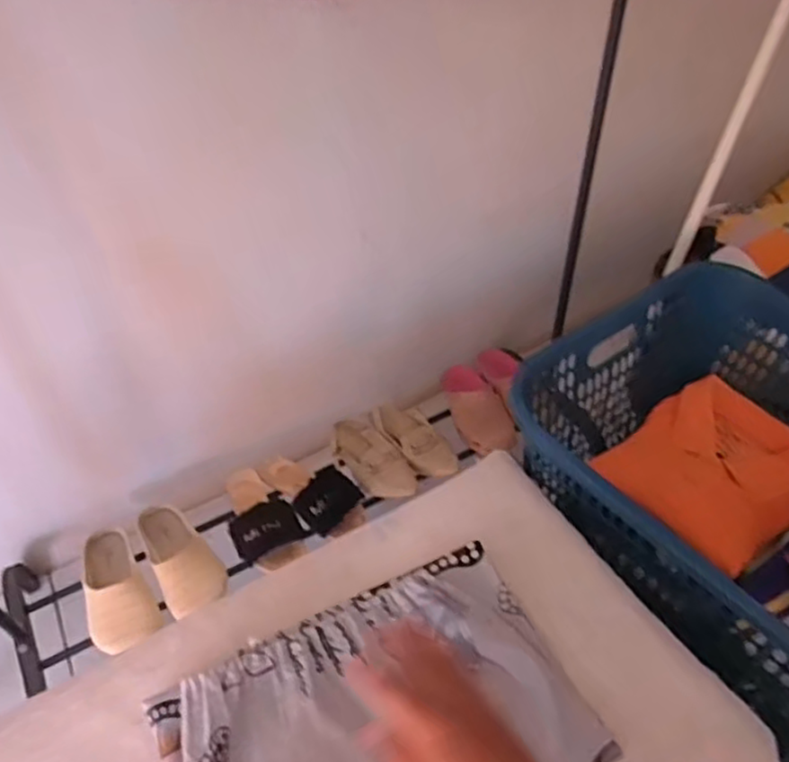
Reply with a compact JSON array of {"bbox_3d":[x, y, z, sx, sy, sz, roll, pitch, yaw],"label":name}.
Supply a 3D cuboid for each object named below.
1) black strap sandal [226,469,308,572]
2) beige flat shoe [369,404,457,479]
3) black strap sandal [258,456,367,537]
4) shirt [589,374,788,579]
[{"bbox_3d":[-0.238,0.222,1.163,0.110,0.063,0.222,-20,49,-17],"label":"black strap sandal"},{"bbox_3d":[0.042,0.103,1.264,0.093,0.058,0.228,-24,50,-20],"label":"beige flat shoe"},{"bbox_3d":[-0.150,0.187,1.190,0.226,0.063,0.115,25,51,39],"label":"black strap sandal"},{"bbox_3d":[0.412,0.106,0.854,0.247,0.031,0.213,-34,54,-27],"label":"shirt"}]

